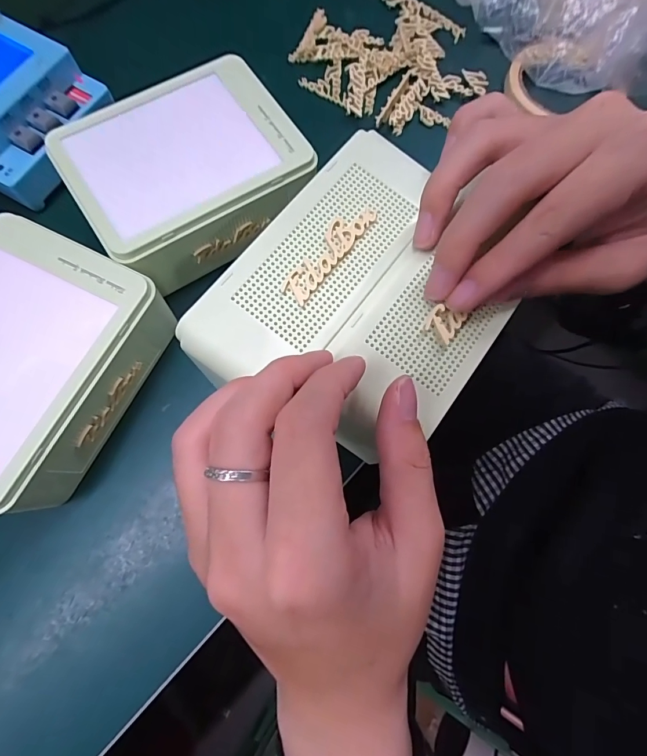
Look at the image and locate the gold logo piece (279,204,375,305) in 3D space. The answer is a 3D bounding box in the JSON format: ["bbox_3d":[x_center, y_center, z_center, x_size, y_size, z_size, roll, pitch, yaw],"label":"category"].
[{"bbox_3d":[0.003,-0.055,0.168,0.013,0.004,0.055,35,75,9],"label":"gold logo piece"}]

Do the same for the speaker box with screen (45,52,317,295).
[{"bbox_3d":[-0.085,-0.133,0.260,0.142,0.052,0.110,-30,76,-10],"label":"speaker box with screen"}]

